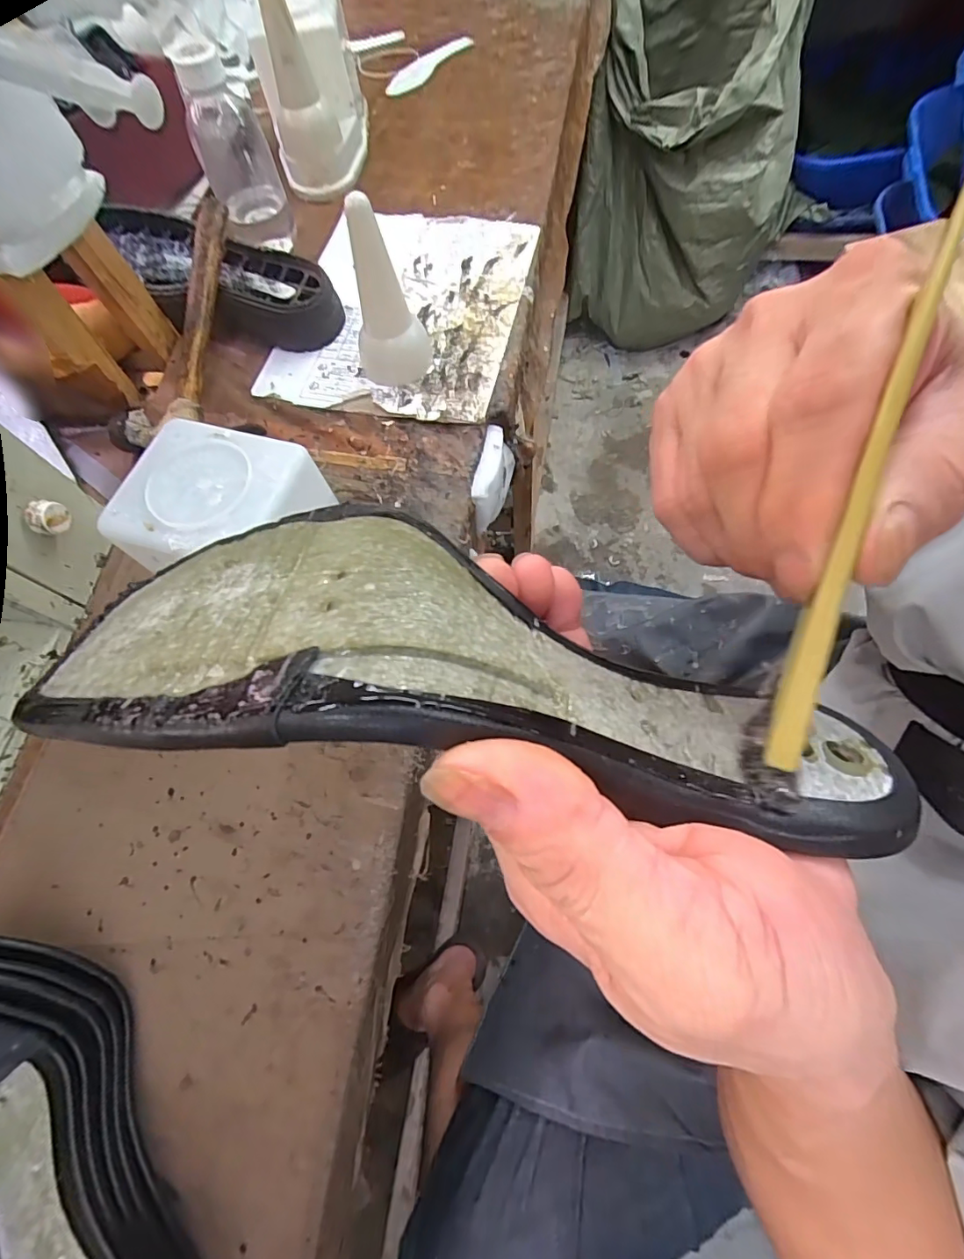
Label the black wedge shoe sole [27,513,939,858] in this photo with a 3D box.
[{"bbox_3d":[0.012,0.014,0.136,0.225,0.072,0.066,15,68,-12],"label":"black wedge shoe sole"}]

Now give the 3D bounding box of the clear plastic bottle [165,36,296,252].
[{"bbox_3d":[-0.254,-0.488,0.521,0.072,0.155,0.061,-21,69,-6],"label":"clear plastic bottle"}]

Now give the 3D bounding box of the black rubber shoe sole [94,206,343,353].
[{"bbox_3d":[-0.260,-0.345,0.511,0.229,0.064,0.090,18,70,10],"label":"black rubber shoe sole"}]

